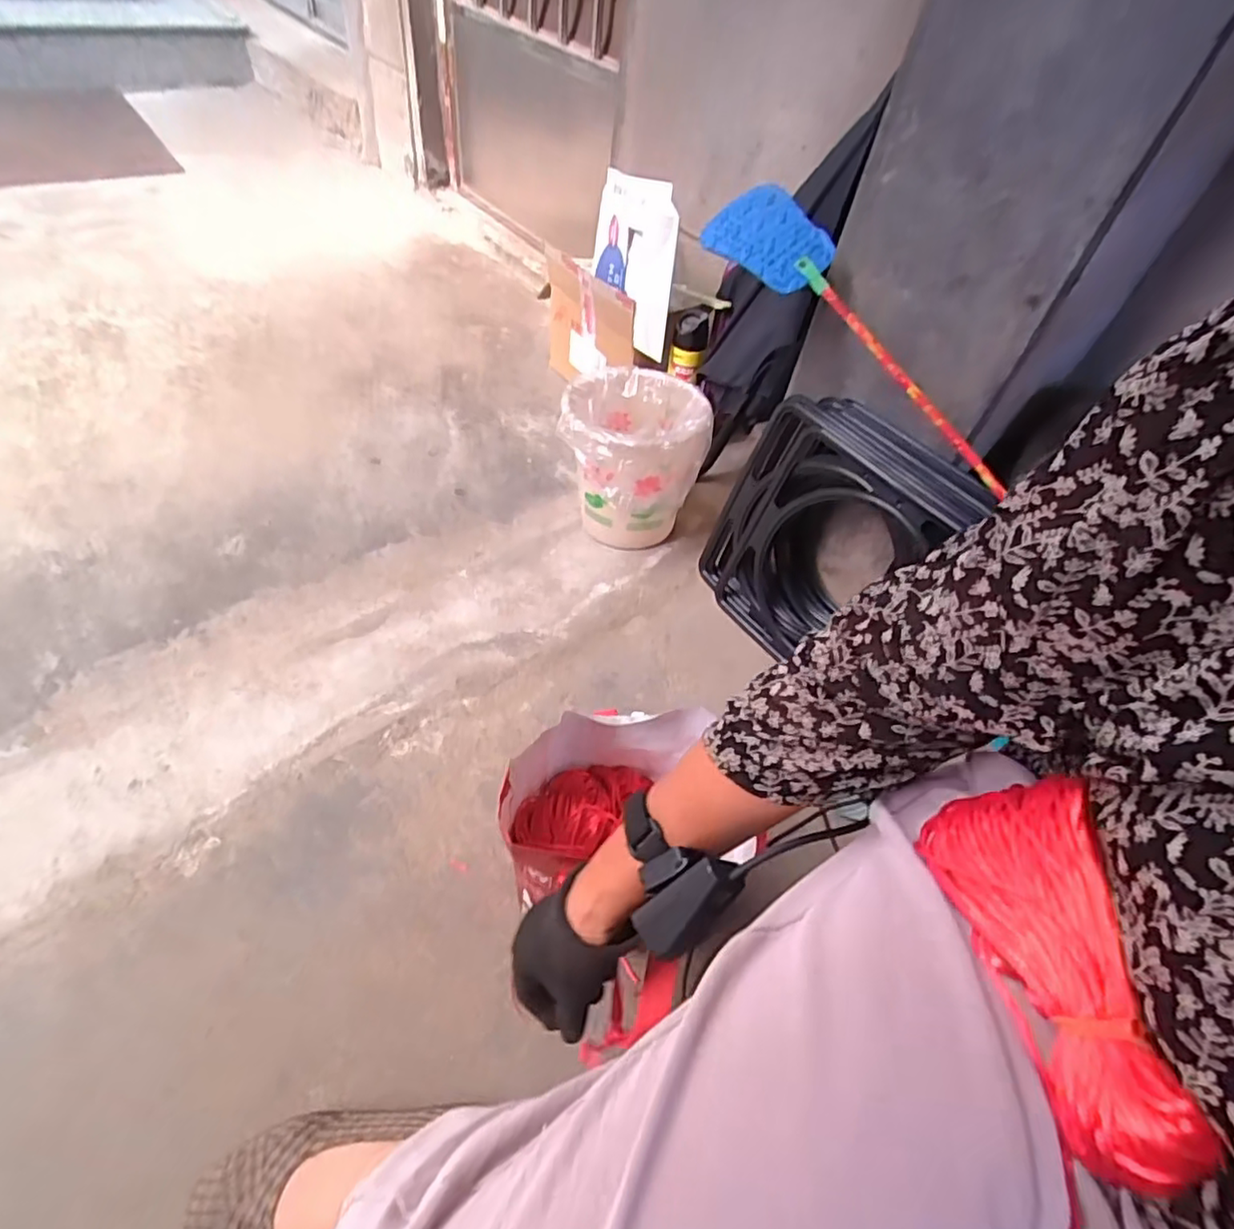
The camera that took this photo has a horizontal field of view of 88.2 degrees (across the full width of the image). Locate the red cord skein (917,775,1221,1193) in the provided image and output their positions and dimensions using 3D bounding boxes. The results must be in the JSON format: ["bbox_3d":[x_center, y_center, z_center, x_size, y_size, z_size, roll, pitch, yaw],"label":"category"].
[{"bbox_3d":[0.168,0.120,0.232,0.040,0.058,0.125,31,32,-31],"label":"red cord skein"}]

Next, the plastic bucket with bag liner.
[{"bbox_3d":[0.019,-0.249,1.082,0.220,0.253,0.206,-7,50,-10],"label":"plastic bucket with bag liner"}]

